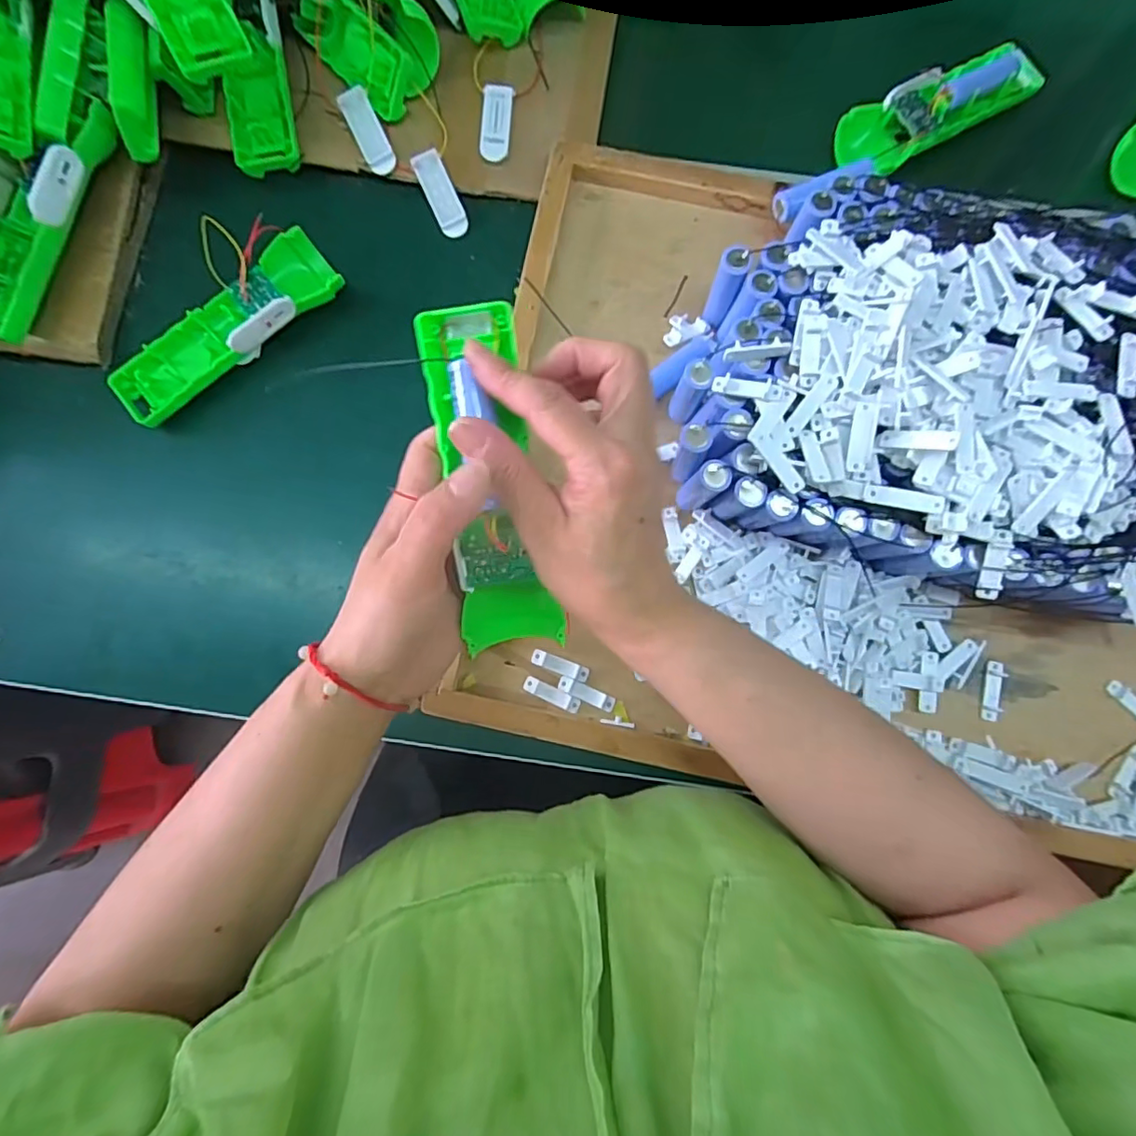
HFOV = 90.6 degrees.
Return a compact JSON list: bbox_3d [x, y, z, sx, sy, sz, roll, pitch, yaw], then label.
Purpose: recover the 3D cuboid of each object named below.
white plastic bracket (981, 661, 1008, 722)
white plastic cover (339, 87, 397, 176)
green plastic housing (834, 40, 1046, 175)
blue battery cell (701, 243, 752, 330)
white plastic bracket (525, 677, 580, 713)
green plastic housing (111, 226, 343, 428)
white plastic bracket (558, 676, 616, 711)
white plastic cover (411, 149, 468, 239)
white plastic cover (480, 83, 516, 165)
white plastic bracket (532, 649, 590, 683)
[{"bbox_3d":[0.268,0.078,0.353,0.010,0.006,0.037,12,81,3],"label":"white plastic bracket"},{"bbox_3d":[-0.143,-0.314,0.406,0.021,0.004,0.059,-27,96,-3],"label":"white plastic cover"},{"bbox_3d":[0.279,-0.346,0.422,0.166,0.025,0.050,-32,81,-4],"label":"green plastic housing"},{"bbox_3d":[0.099,-0.177,0.362,0.016,0.063,0.018,21,81,4],"label":"blue battery cell"},{"bbox_3d":[-0.010,0.080,0.352,0.037,0.004,0.010,24,82,5],"label":"white plastic bracket"},{"bbox_3d":[-0.232,-0.163,0.385,0.163,0.022,0.051,-38,82,-5],"label":"green plastic housing"},{"bbox_3d":[0.012,0.079,0.355,0.037,0.004,0.010,25,82,5],"label":"white plastic bracket"},{"bbox_3d":[-0.092,-0.272,0.410,0.021,0.005,0.062,-24,94,-3],"label":"white plastic cover"},{"bbox_3d":[-0.052,-0.327,0.411,0.022,0.008,0.057,6,81,2],"label":"white plastic cover"},{"bbox_3d":[-0.005,0.062,0.356,0.037,0.004,0.010,20,81,4],"label":"white plastic bracket"}]

